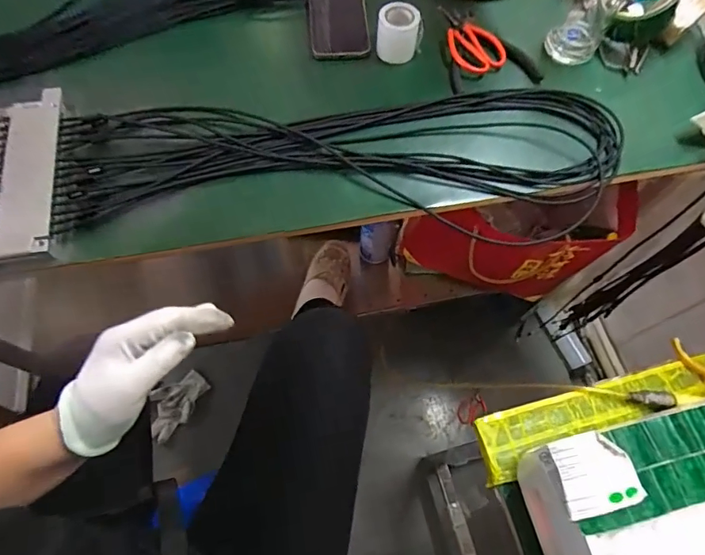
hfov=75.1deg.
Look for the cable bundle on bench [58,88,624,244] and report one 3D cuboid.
[{"bbox_3d":[-0.005,-0.129,0.522,0.623,0.024,0.195,-3,65,-3],"label":"cable bundle on bench"}]

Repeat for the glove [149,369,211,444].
[{"bbox_3d":[-0.460,0.320,1.172,0.110,0.021,0.178,28,67,11],"label":"glove"}]

